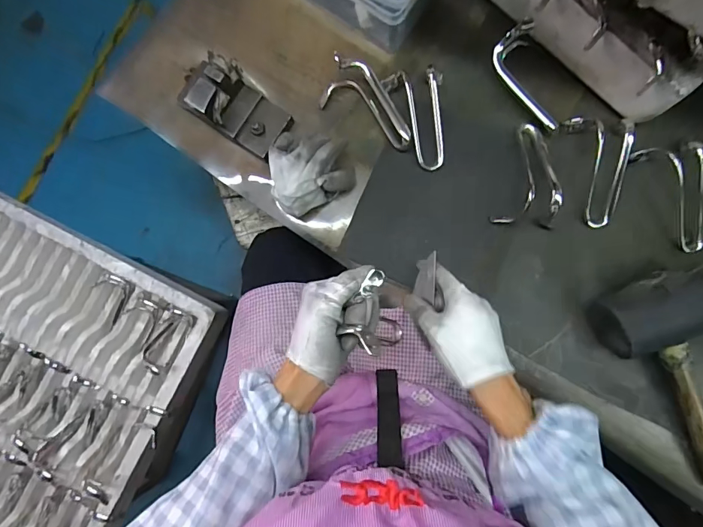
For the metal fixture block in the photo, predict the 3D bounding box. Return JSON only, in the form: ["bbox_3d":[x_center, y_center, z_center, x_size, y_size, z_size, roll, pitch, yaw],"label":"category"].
[{"bbox_3d":[-0.126,-0.174,0.486,0.096,0.062,0.064,27,86,5],"label":"metal fixture block"}]

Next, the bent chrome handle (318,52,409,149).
[{"bbox_3d":[0.011,-0.182,0.496,0.069,0.055,0.138,-36,71,-1],"label":"bent chrome handle"}]

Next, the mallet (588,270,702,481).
[{"bbox_3d":[0.356,0.120,0.459,0.124,0.058,0.232,-25,98,0],"label":"mallet"}]

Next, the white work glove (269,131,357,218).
[{"bbox_3d":[-0.046,-0.105,0.482,0.097,0.056,0.071,-31,84,-1],"label":"white work glove"}]

